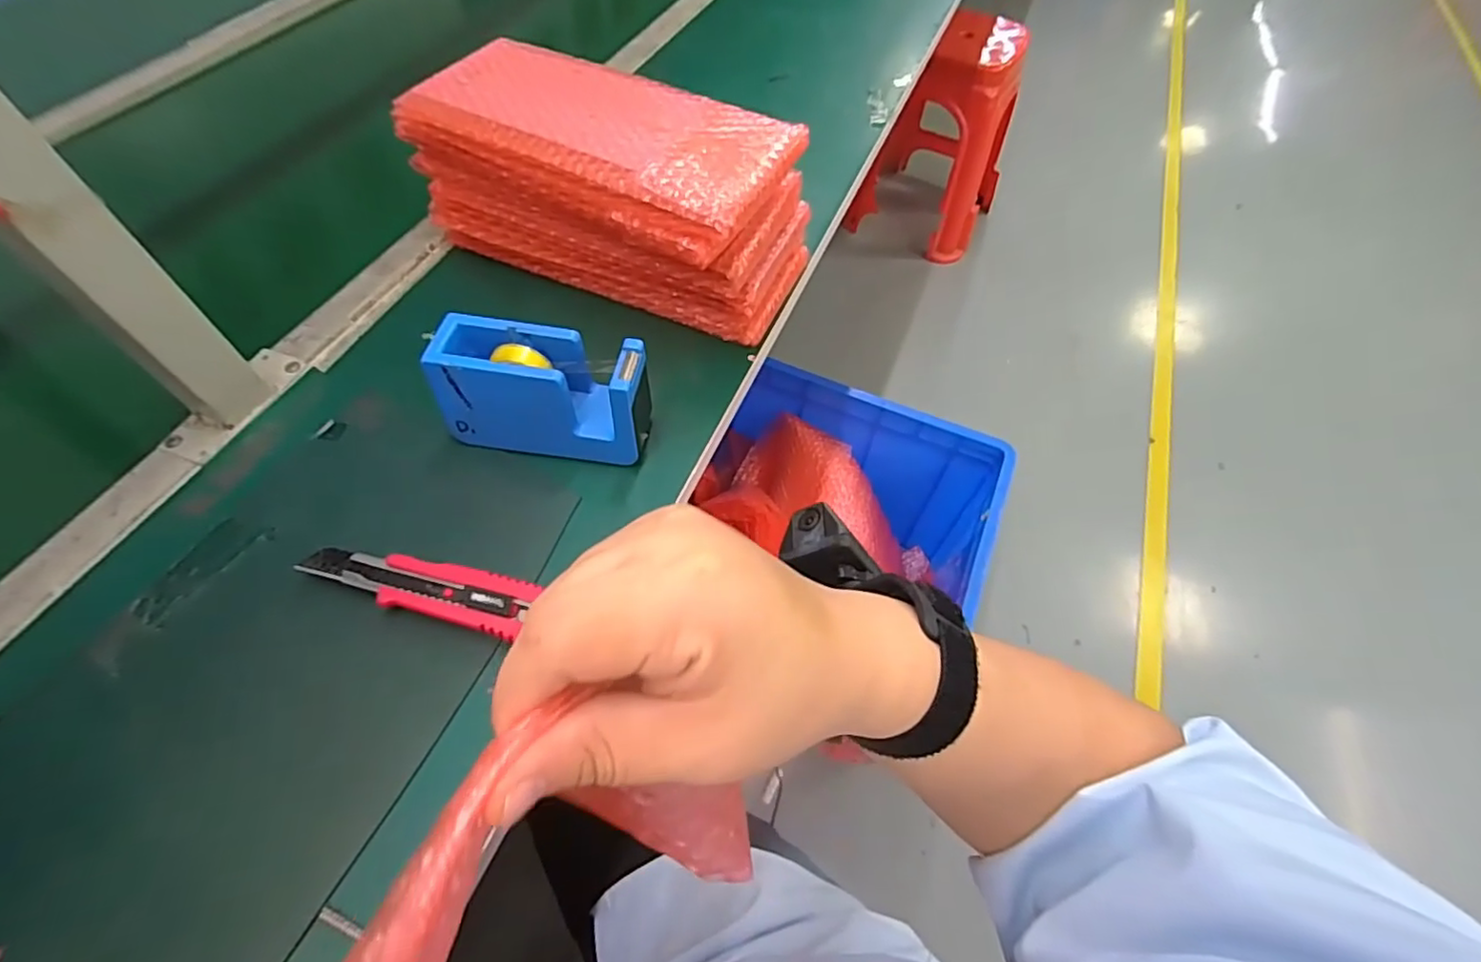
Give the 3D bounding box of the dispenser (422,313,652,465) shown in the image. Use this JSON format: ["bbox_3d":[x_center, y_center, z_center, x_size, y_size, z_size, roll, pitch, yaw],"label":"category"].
[{"bbox_3d":[-0.127,-0.059,0.410,0.128,0.076,0.050,7,57,1],"label":"dispenser"}]

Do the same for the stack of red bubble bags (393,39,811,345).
[{"bbox_3d":[-0.099,-0.232,0.498,0.289,0.124,0.137,25,59,13],"label":"stack of red bubble bags"}]

